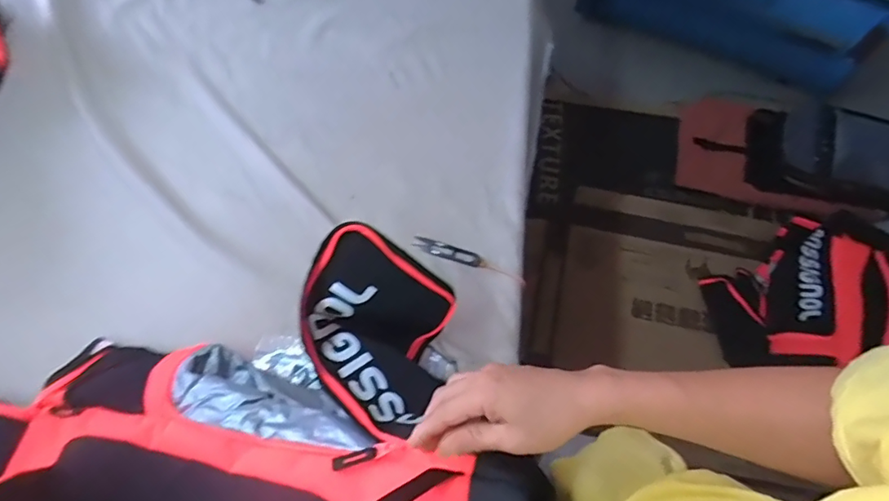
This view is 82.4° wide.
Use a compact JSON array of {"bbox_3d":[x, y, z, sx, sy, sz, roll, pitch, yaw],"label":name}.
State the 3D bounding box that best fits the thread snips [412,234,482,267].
[{"bbox_3d":[0.004,0.001,0.719,0.099,0.004,0.024,20,68,6],"label":"thread snips"}]

